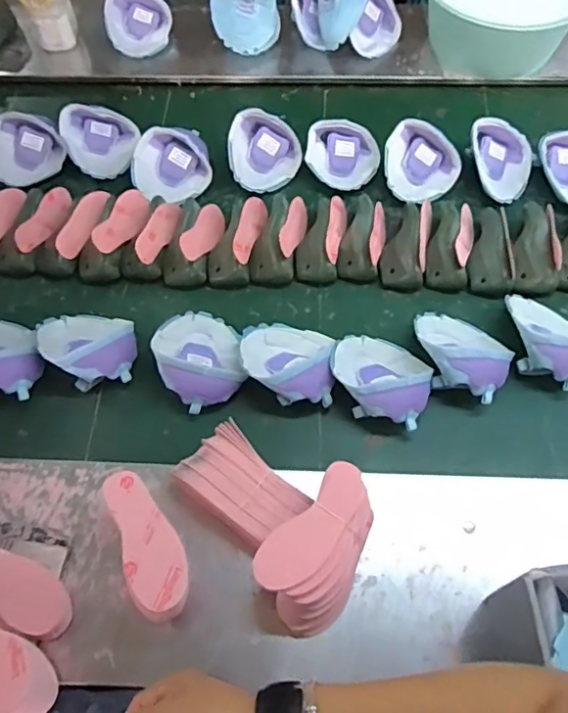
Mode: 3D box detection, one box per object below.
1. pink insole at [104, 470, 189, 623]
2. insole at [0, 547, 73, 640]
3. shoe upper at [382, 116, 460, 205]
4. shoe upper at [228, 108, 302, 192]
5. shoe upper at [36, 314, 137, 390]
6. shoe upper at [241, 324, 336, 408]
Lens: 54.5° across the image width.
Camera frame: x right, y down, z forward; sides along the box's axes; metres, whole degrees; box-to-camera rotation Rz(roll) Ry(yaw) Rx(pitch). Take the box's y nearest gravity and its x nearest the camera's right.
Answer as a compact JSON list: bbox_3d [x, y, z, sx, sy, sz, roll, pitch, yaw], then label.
[{"bbox_3d":[-0.142,0.188,0.569,0.056,0.012,0.156,-21,62,-10],"label":"pink insole"},{"bbox_3d":[-0.297,0.246,0.602,0.151,0.016,0.059,34,47,12],"label":"insole"},{"bbox_3d":[0.235,-0.326,0.938,0.128,0.073,0.127,10,62,7],"label":"shoe upper"},{"bbox_3d":[-0.033,-0.356,0.956,0.124,0.067,0.124,-8,61,-3],"label":"shoe upper"},{"bbox_3d":[-0.276,-0.023,0.775,0.127,0.063,0.139,-16,62,-8],"label":"shoe upper"},{"bbox_3d":[0.004,0.003,0.762,0.127,0.065,0.128,4,61,3],"label":"shoe upper"}]

